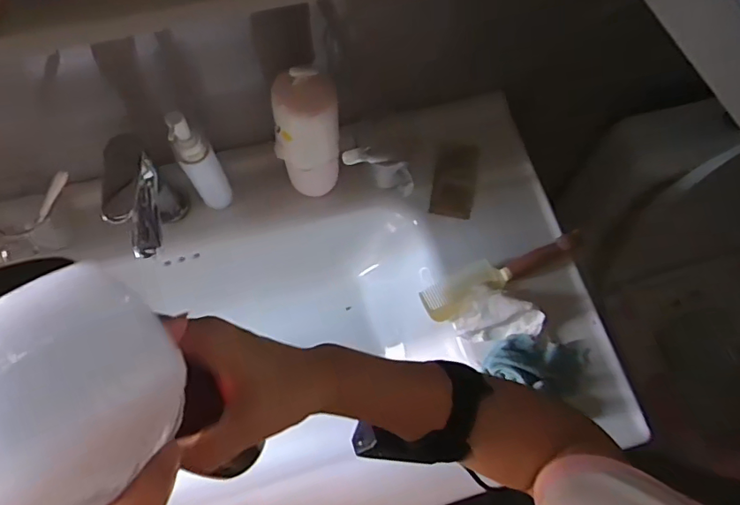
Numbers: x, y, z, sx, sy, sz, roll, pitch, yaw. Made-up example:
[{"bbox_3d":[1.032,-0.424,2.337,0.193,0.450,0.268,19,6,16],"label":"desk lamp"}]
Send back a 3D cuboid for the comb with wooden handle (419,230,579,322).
[{"bbox_3d":[0.170,0.018,0.660,0.222,0.026,0.044,-26,71,-11],"label":"comb with wooden handle"}]

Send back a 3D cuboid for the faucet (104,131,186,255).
[{"bbox_3d":[-0.260,-0.043,0.623,0.045,0.186,0.129,-5,68,-3],"label":"faucet"}]

